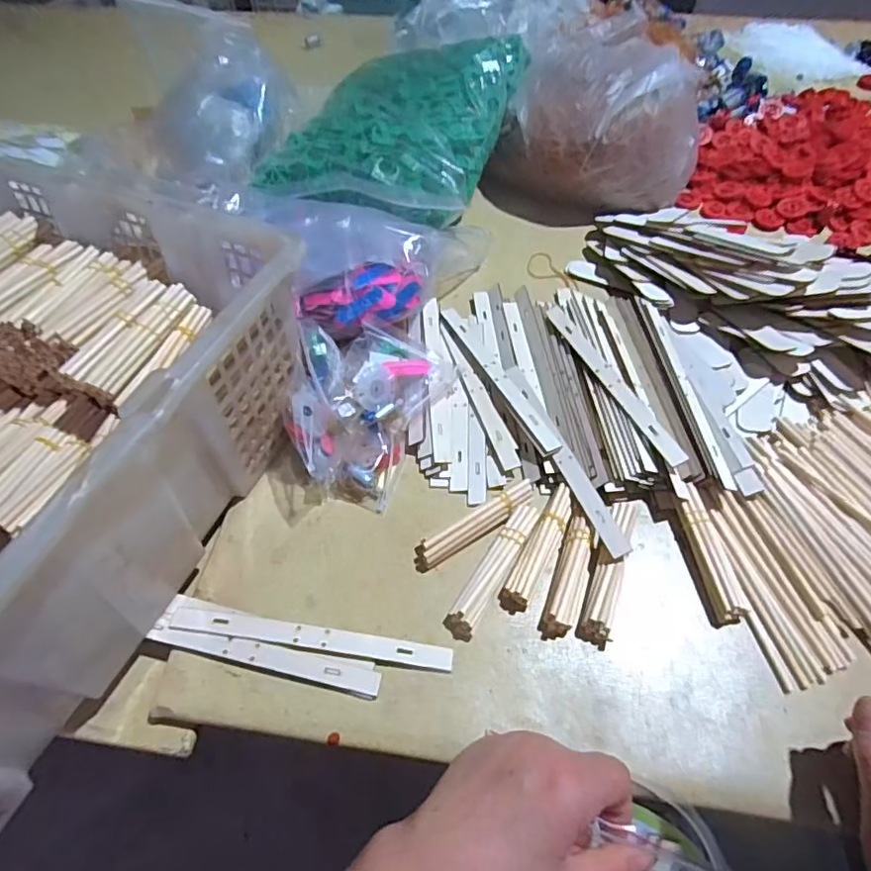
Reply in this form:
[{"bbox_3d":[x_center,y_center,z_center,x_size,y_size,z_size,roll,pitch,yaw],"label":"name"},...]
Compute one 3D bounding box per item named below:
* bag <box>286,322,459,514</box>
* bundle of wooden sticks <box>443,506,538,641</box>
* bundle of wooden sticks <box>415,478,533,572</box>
[{"bbox_3d":[-0.056,-0.029,0.473,0.124,0.063,0.163,5,56,5],"label":"bag"},{"bbox_3d":[0.044,0.098,0.411,0.022,0.019,0.108,29,61,19],"label":"bundle of wooden sticks"},{"bbox_3d":[0.032,0.068,0.433,0.111,0.018,0.019,-28,59,-17],"label":"bundle of wooden sticks"}]

